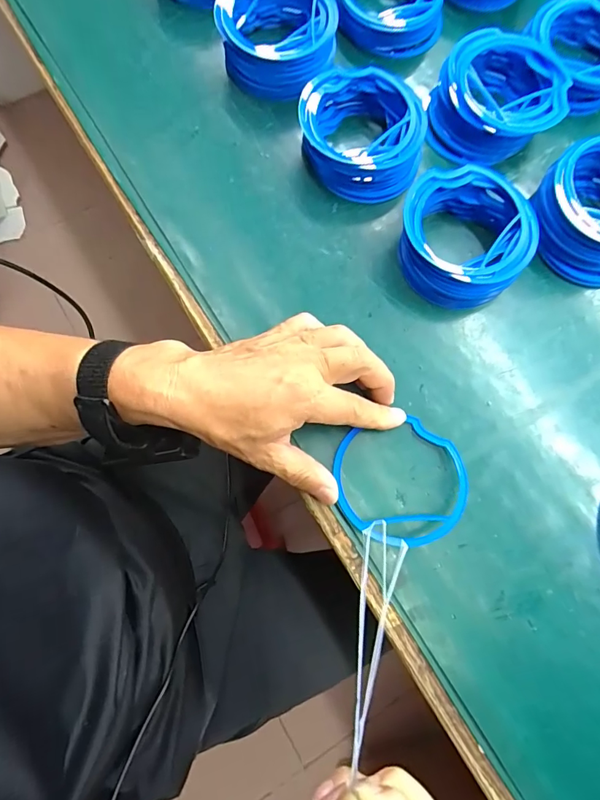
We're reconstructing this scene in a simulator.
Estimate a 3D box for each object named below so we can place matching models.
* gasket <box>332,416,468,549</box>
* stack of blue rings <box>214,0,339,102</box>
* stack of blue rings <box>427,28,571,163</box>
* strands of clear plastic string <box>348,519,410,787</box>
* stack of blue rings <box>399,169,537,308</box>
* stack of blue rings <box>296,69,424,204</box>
[{"bbox_3d":[0.073,0.058,0.304,0.095,0.006,0.086,-14,66,-9],"label":"gasket"},{"bbox_3d":[-0.021,-0.320,0.377,0.103,0.038,0.103,10,77,1],"label":"stack of blue rings"},{"bbox_3d":[0.168,-0.264,0.373,0.109,0.040,0.103,6,77,0],"label":"stack of blue rings"},{"bbox_3d":[0.044,0.138,0.259,0.027,0.012,0.129,16,57,2],"label":"strands of clear plastic string"},{"bbox_3d":[0.129,-0.128,0.341,0.102,0.038,0.103,13,77,1],"label":"stack of blue rings"},{"bbox_3d":[0.052,-0.222,0.359,0.100,0.036,0.099,-13,78,-4],"label":"stack of blue rings"}]

